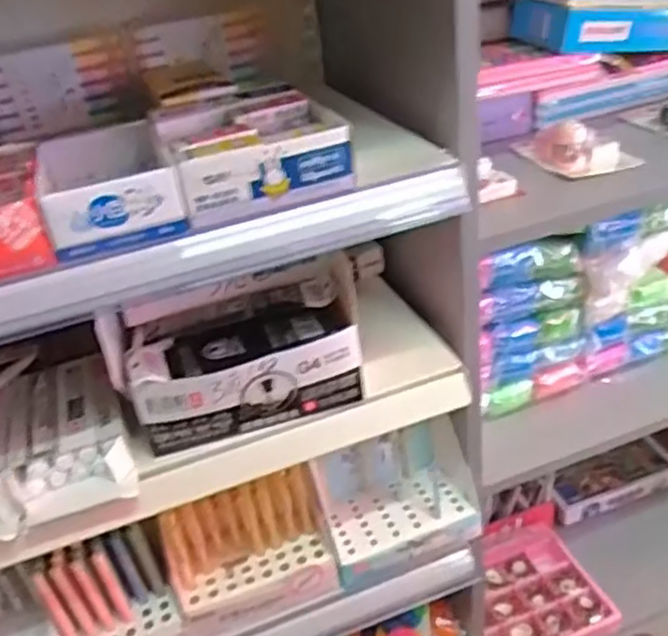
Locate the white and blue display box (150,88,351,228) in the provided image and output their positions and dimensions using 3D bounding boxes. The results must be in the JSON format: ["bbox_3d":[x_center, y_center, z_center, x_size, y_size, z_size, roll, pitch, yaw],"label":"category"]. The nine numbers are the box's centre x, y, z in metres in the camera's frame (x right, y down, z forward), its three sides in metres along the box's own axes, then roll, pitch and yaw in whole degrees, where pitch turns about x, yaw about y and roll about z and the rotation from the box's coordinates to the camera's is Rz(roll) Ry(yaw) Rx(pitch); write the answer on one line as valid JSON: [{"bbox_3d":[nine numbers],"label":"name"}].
[{"bbox_3d":[-0.070,-0.139,0.567,0.129,0.052,0.167,-15,33,-11],"label":"white and blue display box"}]

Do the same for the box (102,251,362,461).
[{"bbox_3d":[-0.083,0.025,0.624,0.203,0.104,0.113,-14,33,-10],"label":"box"}]

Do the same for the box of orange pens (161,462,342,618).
[{"bbox_3d":[-0.087,0.228,0.722,0.159,0.108,0.075,-9,33,-3],"label":"box of orange pens"}]

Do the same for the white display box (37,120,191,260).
[{"bbox_3d":[-0.171,-0.101,0.529,0.089,0.044,0.142,-18,34,-15],"label":"white display box"}]

